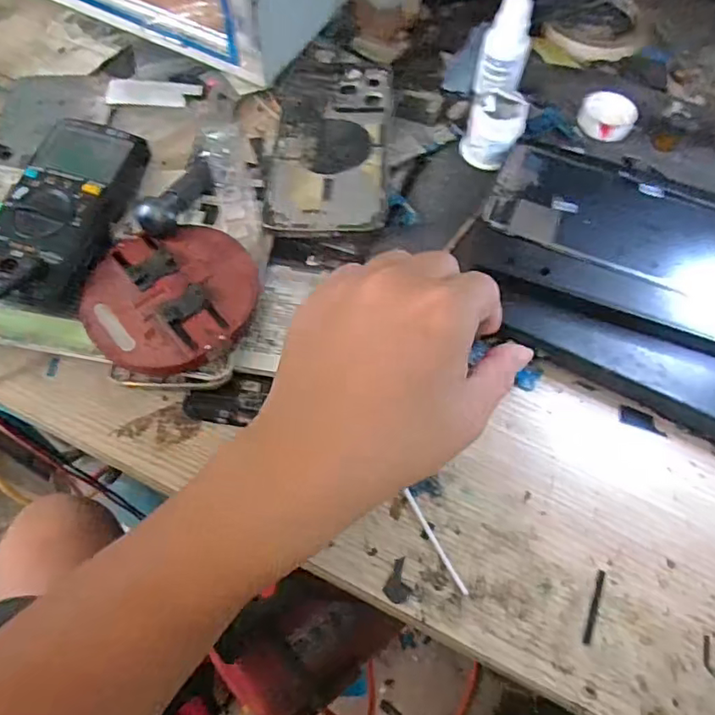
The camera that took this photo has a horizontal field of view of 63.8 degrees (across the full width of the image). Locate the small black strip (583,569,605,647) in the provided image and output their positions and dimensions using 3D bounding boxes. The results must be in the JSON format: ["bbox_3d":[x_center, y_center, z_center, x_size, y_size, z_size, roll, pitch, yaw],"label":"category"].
[{"bbox_3d":[0.117,0.123,0.283,0.004,0.004,0.035,22,65,9],"label":"small black strip"}]

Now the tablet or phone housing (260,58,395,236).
[{"bbox_3d":[-0.017,-0.152,0.394,0.076,0.009,0.165,2,63,4],"label":"tablet or phone housing"}]

